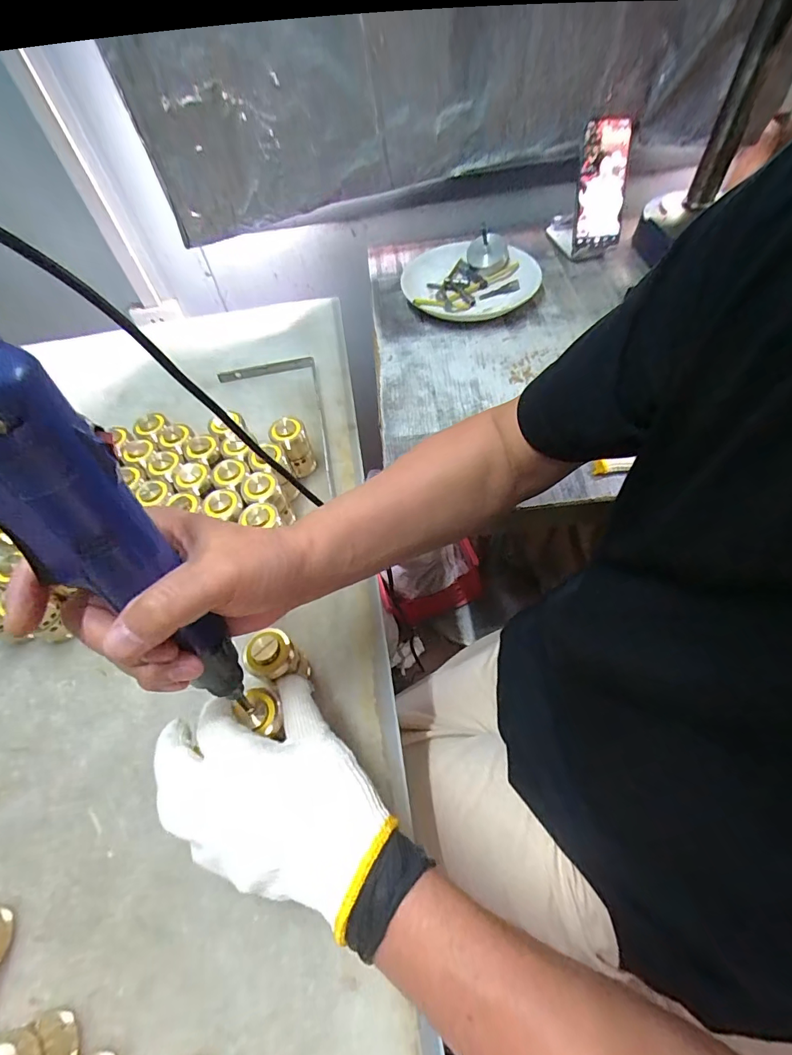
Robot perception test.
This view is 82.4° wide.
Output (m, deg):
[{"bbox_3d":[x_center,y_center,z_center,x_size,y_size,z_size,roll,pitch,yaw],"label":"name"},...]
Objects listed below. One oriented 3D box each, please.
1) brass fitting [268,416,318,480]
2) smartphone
[{"bbox_3d":[-0.114,-0.088,0.508,0.036,0.070,0.030,-22,58,-9],"label":"brass fitting"},{"bbox_3d":[0.297,-0.488,0.649,0.079,0.152,0.010,-14,32,-8],"label":"smartphone"}]

